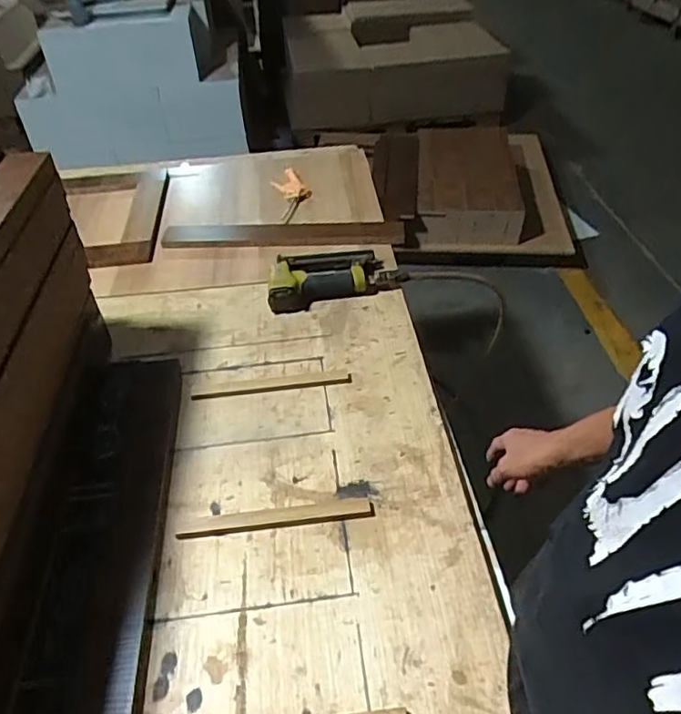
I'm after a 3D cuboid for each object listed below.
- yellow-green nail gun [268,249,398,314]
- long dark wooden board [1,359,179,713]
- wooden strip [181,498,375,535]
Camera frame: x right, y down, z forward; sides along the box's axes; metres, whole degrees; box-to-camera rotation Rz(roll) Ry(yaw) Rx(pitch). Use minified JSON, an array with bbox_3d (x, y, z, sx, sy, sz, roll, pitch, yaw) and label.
[{"bbox_3d":[-0.027,-0.164,1.120,0.234,0.044,0.145,-13,43,-11],"label":"yellow-green nail gun"},{"bbox_3d":[-0.268,0.249,0.650,0.115,0.036,0.751,-6,43,-3],"label":"long dark wooden board"},{"bbox_3d":[-0.080,0.191,0.725,0.228,0.010,0.022,-7,43,-4],"label":"wooden strip"}]

